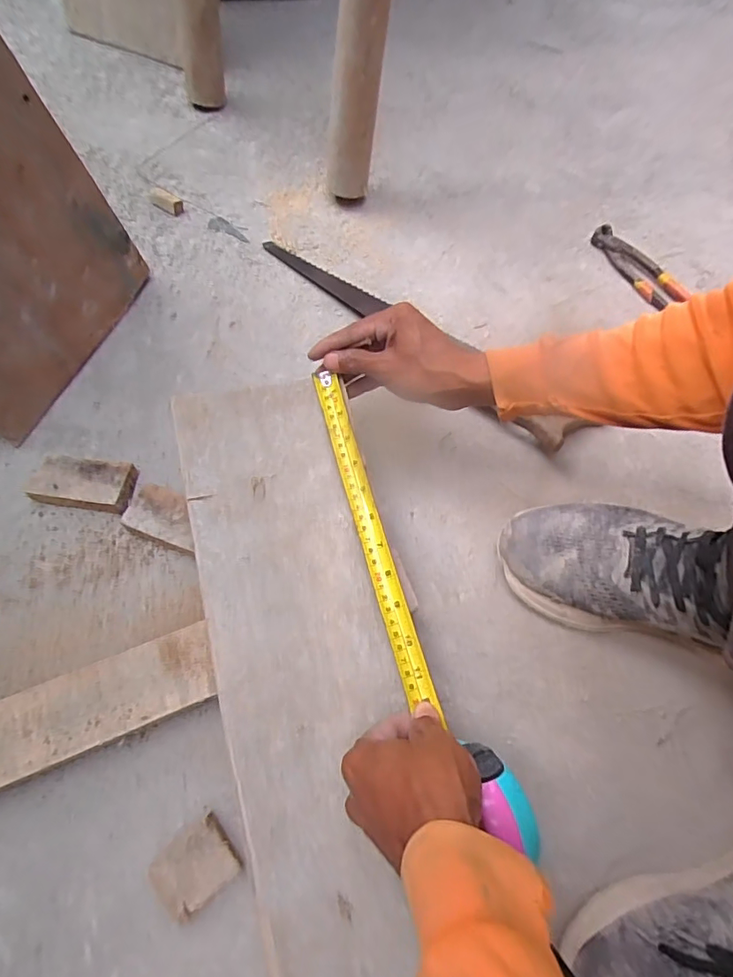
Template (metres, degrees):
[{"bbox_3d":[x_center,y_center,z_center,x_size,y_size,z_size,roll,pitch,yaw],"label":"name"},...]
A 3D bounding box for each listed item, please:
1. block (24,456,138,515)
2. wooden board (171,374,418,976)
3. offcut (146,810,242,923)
[{"bbox_3d":[-0.276,-0.005,0.483,0.091,0.022,0.048,6,64,-1],"label":"block"},{"bbox_3d":[-0.043,0.161,0.369,0.134,0.025,0.535,-10,72,-8],"label":"wooden board"},{"bbox_3d":[-0.123,0.272,0.358,0.053,0.022,0.044,-36,72,-18],"label":"offcut"}]

